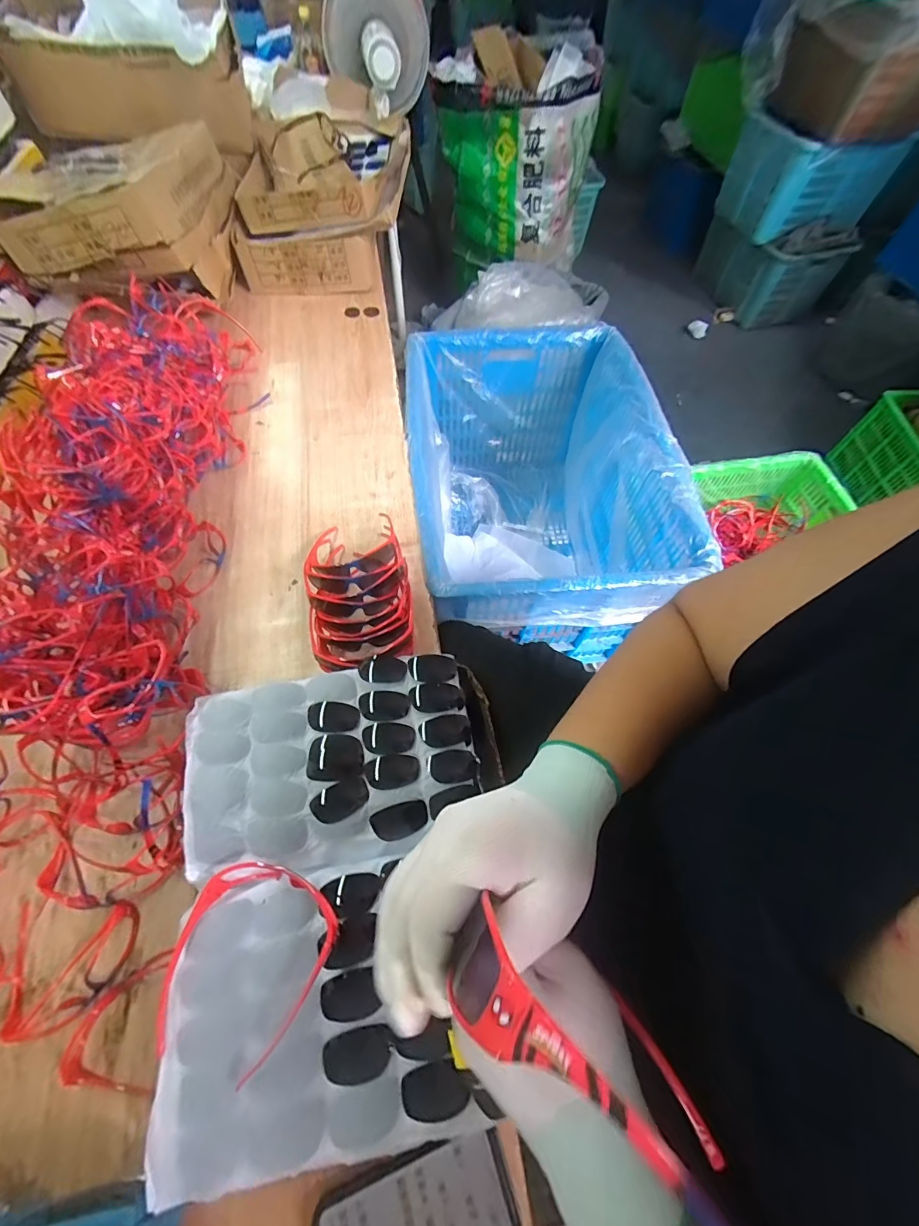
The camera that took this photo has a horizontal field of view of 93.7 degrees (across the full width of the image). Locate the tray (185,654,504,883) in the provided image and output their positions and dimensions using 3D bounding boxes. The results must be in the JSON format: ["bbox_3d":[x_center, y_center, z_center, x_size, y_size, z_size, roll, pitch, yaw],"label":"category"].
[{"bbox_3d":[-0.114,0.151,0.462,0.323,0.053,0.207,-11,63,-17],"label":"tray"}]

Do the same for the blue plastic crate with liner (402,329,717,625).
[{"bbox_3d":[0.156,-0.238,0.966,0.472,0.390,0.656,-5,63,-4],"label":"blue plastic crate with liner"}]

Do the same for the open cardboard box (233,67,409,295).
[{"bbox_3d":[-0.301,-0.951,1.016,0.354,0.182,0.416,1,63,-1],"label":"open cardboard box"}]

